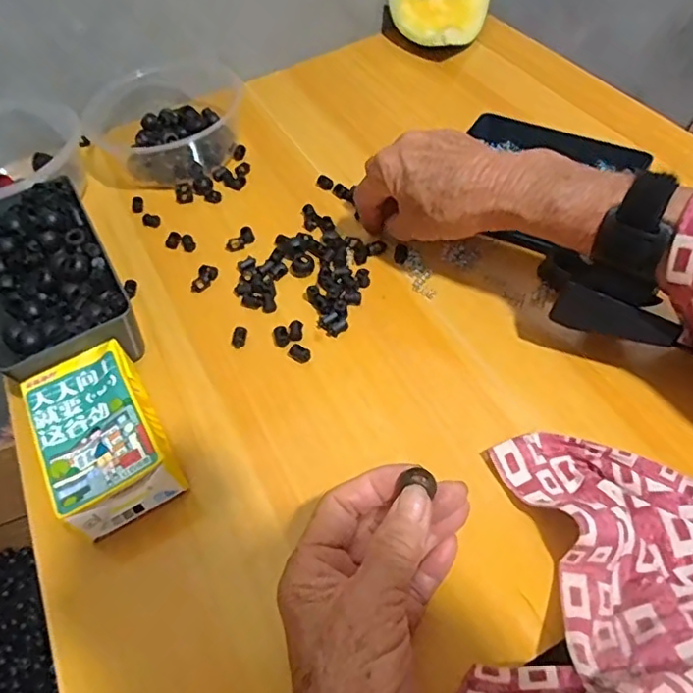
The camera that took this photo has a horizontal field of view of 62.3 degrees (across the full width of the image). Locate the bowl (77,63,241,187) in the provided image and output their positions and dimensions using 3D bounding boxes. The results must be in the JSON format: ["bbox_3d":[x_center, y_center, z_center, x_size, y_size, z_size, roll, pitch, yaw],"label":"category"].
[{"bbox_3d":[-0.175,-0.219,0.562,0.160,0.049,0.156,-19,51,-9],"label":"bowl"}]

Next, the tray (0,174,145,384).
[{"bbox_3d":[-0.221,-0.047,0.425,0.091,0.058,0.182,-27,53,-15],"label":"tray"}]

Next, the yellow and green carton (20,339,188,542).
[{"bbox_3d":[-0.149,0.055,0.353,0.063,0.043,0.104,-27,53,-15],"label":"yellow and green carton"}]

